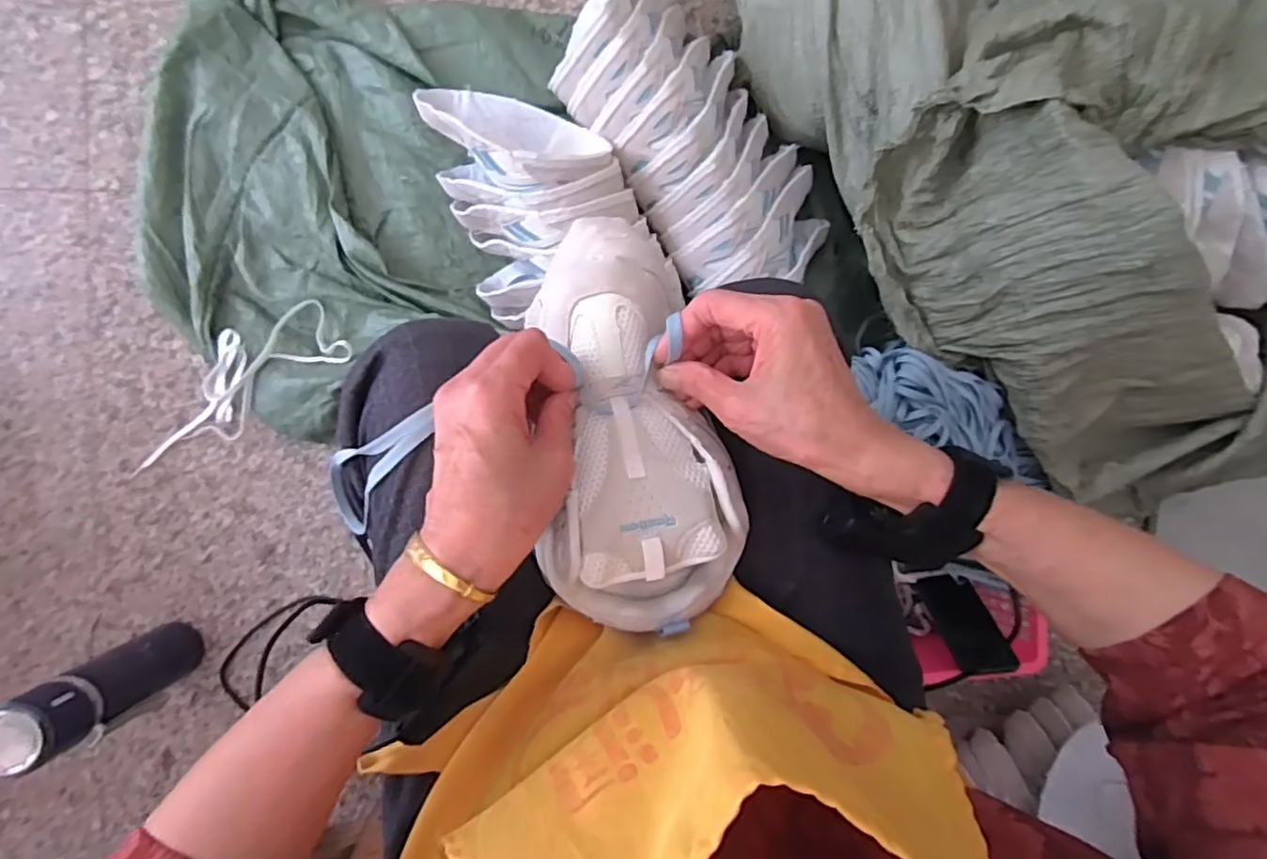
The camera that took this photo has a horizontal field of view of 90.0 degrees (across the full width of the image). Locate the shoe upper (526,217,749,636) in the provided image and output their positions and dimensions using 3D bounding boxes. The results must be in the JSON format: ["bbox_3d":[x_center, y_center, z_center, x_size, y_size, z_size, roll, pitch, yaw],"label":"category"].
[{"bbox_3d":[-0.006,-0.013,0.386,0.114,0.060,0.259,-8,80,-8],"label":"shoe upper"}]

